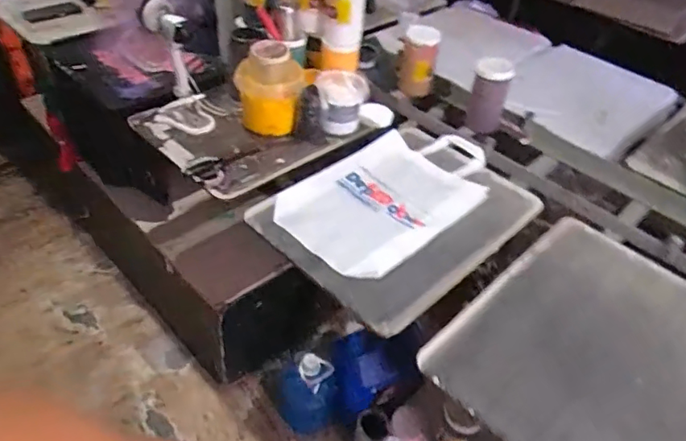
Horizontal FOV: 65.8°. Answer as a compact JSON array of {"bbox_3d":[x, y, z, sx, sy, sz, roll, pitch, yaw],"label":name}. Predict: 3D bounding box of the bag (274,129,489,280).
[{"bbox_3d":[0.126,-0.073,1.198,0.301,0.028,0.558,36,49,29],"label":"bag"}]

